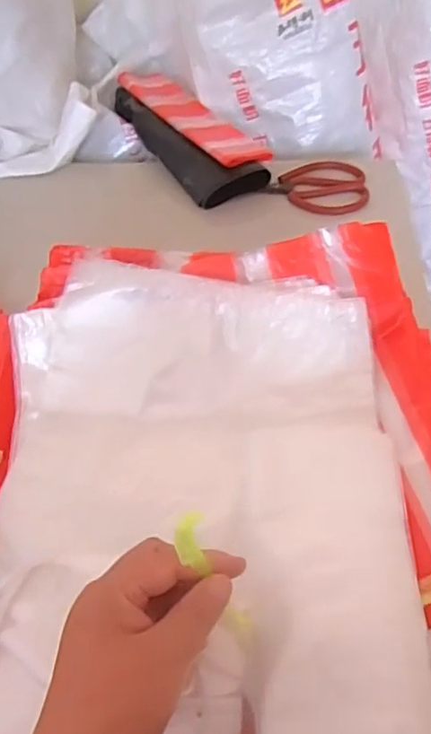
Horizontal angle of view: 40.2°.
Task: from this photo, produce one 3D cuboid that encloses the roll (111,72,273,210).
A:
[{"bbox_3d":[-0.045,-0.348,0.862,0.126,0.048,0.324,-26,54,-16],"label":"roll"}]

